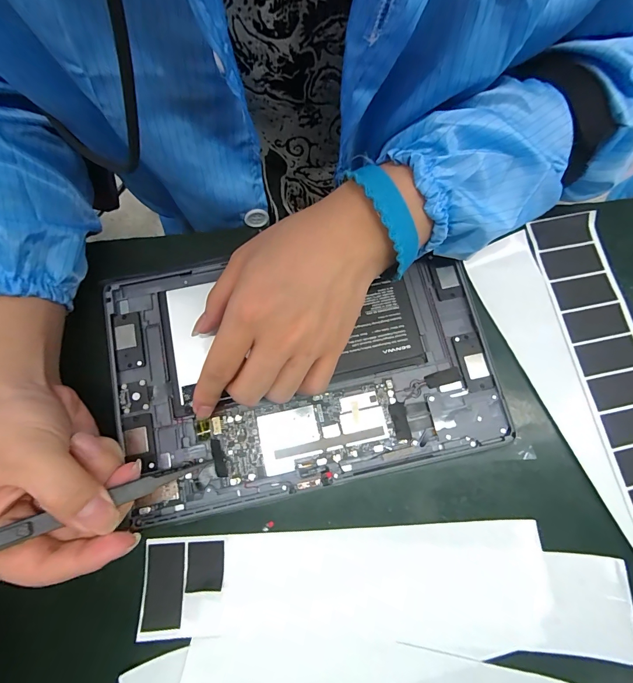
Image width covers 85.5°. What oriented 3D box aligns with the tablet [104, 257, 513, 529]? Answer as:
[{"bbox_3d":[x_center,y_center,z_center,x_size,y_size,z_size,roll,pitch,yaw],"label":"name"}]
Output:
[{"bbox_3d":[-0.008,0.017,0.238,0.253,0.006,0.161,-10,77,-3],"label":"tablet"}]

